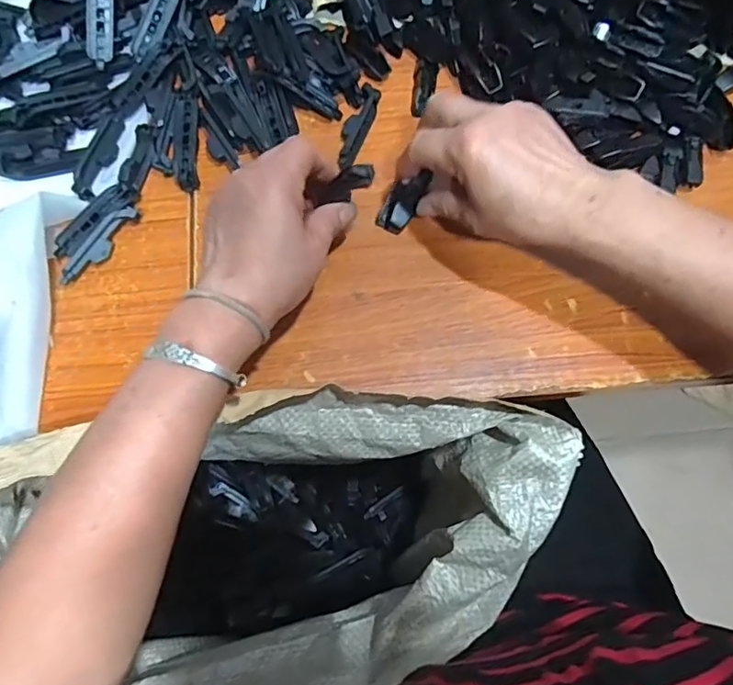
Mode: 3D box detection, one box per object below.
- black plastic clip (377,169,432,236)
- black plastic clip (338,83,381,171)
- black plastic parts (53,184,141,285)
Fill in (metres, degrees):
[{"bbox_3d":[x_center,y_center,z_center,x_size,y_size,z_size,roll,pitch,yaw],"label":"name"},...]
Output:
[{"bbox_3d":[0.028,-0.108,0.408,0.025,0.009,0.051,33,90,7],"label":"black plastic clip"},{"bbox_3d":[-0.008,-0.176,0.433,0.020,0.013,0.079,20,75,5],"label":"black plastic clip"},{"bbox_3d":[-0.204,-0.083,0.404,0.038,0.012,0.082,37,77,9],"label":"black plastic parts"}]

